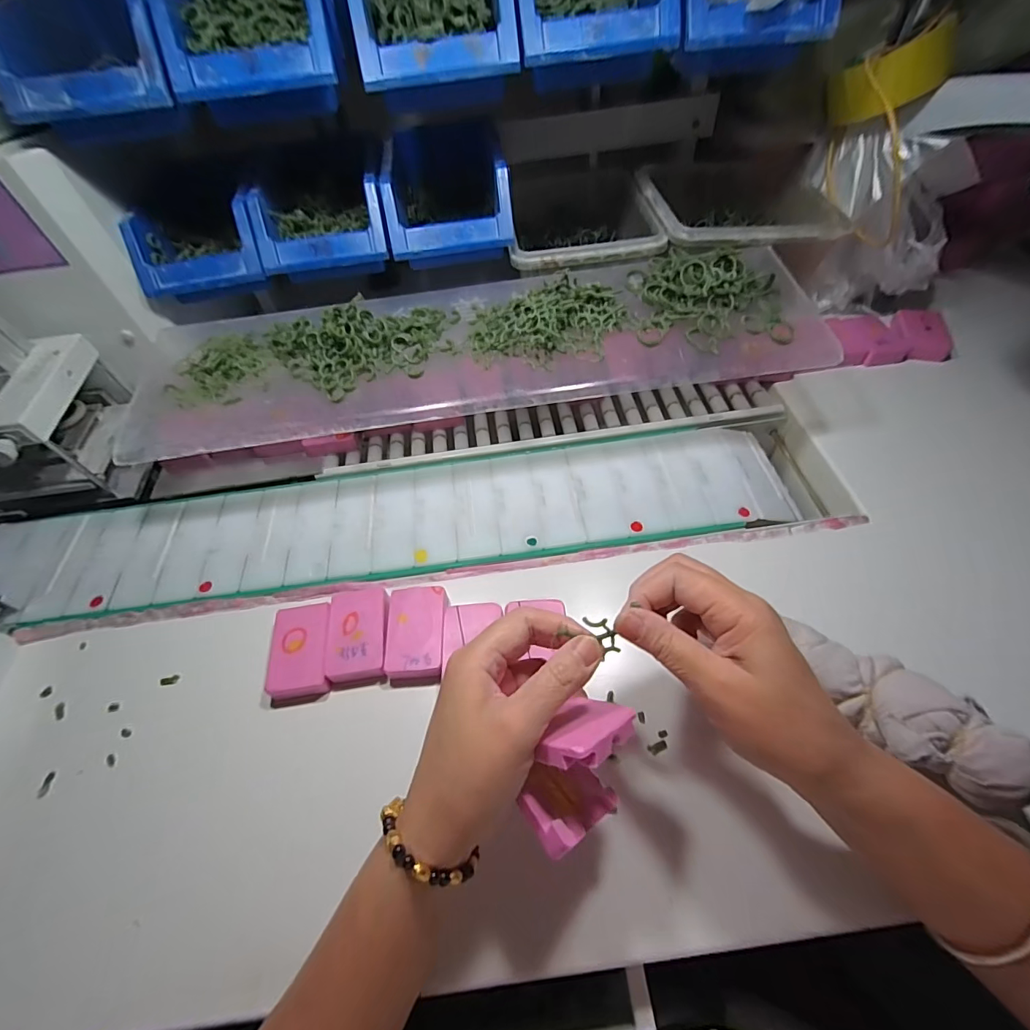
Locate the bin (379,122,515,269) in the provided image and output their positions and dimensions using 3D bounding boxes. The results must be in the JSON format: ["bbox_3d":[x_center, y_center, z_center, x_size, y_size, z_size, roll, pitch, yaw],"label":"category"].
[{"bbox_3d":[-0.069,-0.338,0.504,0.120,0.095,0.169,-7,54,0],"label":"bin"}]

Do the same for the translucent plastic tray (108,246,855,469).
[{"bbox_3d":[-0.037,-0.162,0.424,0.616,0.049,0.172,-8,54,-1],"label":"translucent plastic tray"}]

